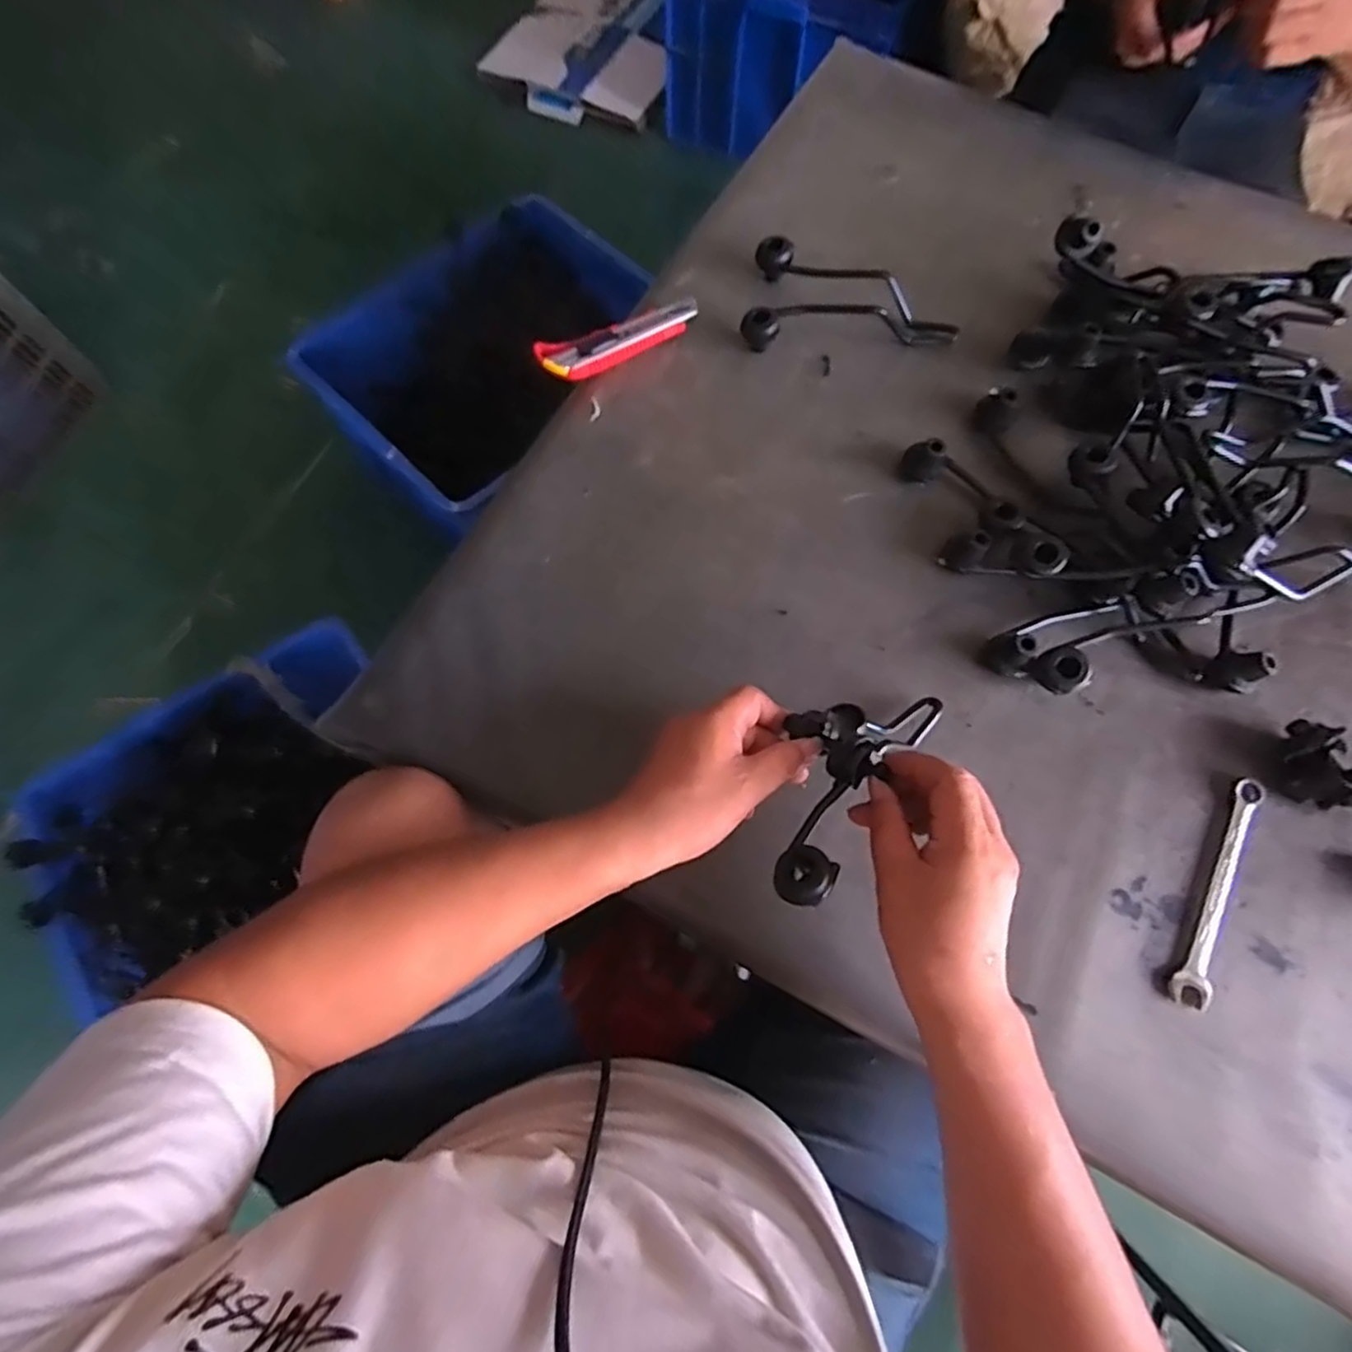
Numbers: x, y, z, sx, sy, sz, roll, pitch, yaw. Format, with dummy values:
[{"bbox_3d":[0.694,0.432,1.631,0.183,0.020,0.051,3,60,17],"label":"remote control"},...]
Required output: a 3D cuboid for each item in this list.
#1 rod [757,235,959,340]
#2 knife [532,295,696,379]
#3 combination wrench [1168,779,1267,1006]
[{"bbox_3d":[0.169,-0.360,0.610,0.196,0.033,0.037,25,74,8],"label":"rod"},{"bbox_3d":[-0.049,-0.300,0.590,0.150,0.020,0.036,-25,74,-8],"label":"knife"},{"bbox_3d":[0.372,0.144,0.449,0.022,0.008,0.164,28,74,8],"label":"combination wrench"}]

